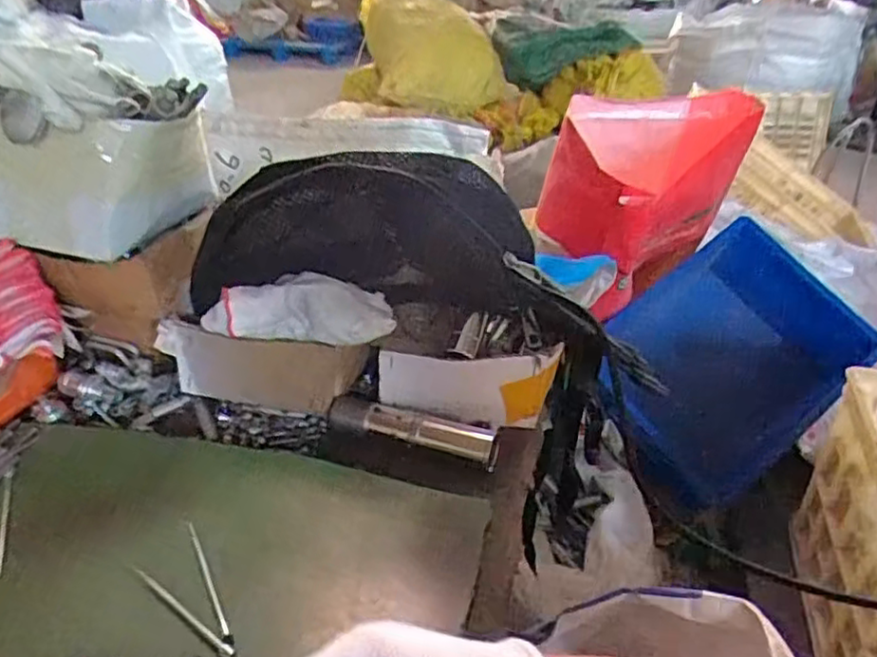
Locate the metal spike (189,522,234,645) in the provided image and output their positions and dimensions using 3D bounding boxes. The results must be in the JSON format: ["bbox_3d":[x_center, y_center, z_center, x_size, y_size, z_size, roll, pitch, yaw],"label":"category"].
[{"bbox_3d":[-0.129,0.139,0.378,0.005,0.004,0.088,-14,34,-28],"label":"metal spike"}]

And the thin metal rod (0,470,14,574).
[{"bbox_3d":[-0.263,0.116,0.410,0.004,0.004,0.084,-9,32,-21],"label":"thin metal rod"}]

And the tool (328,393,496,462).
[{"bbox_3d":[-0.020,0.069,0.484,0.120,0.020,0.023,11,31,13],"label":"tool"}]

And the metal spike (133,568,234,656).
[{"bbox_3d":[-0.139,0.151,0.364,0.085,0.010,0.005,22,35,30],"label":"metal spike"}]

